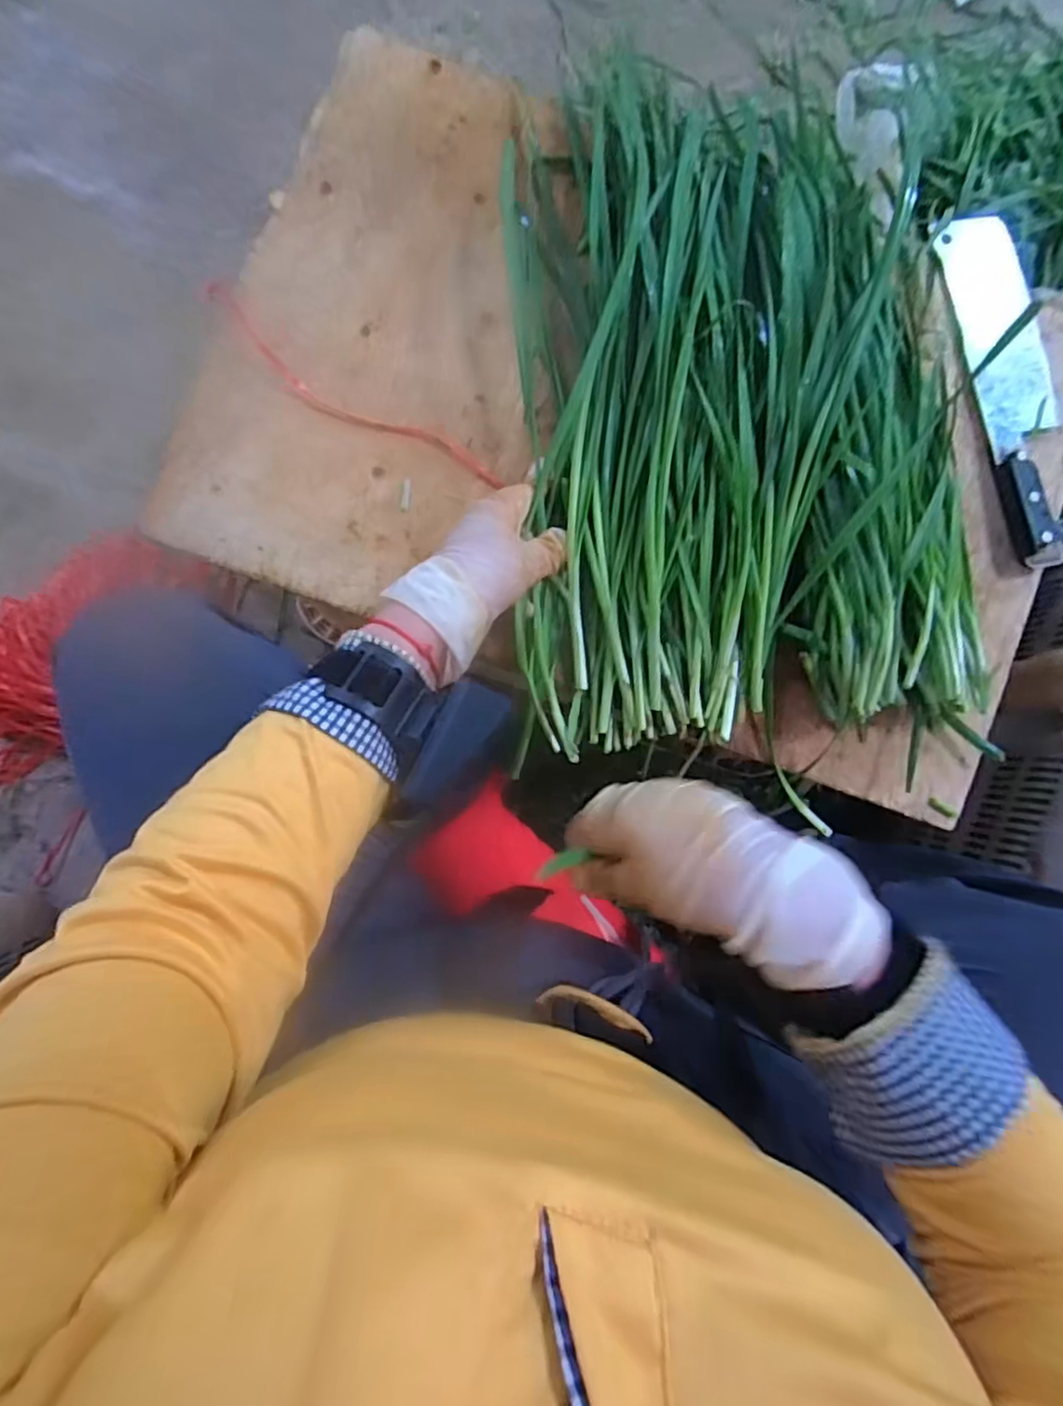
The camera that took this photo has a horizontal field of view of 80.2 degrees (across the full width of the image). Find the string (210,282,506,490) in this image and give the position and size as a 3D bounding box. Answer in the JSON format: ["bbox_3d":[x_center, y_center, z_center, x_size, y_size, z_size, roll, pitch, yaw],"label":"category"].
[{"bbox_3d":[-0.122,-0.211,0.436,0.229,0.008,0.038,29,85,-7],"label":"string"}]

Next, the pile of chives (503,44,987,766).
[{"bbox_3d":[0.140,-0.213,0.432,0.304,0.054,0.464,-2,86,-3],"label":"pile of chives"}]

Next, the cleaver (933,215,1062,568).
[{"bbox_3d":[0.361,-0.238,0.471,0.063,0.021,0.272,-11,88,-5],"label":"cleaver"}]

